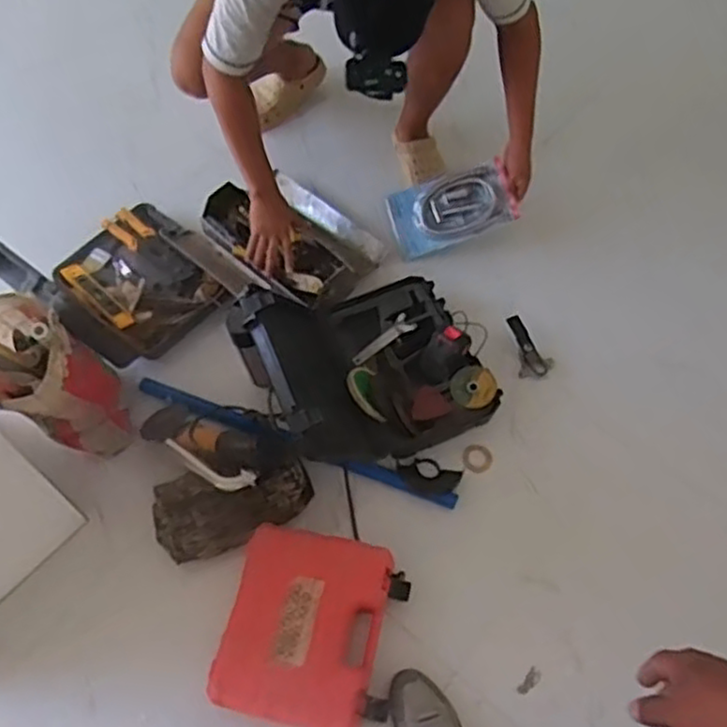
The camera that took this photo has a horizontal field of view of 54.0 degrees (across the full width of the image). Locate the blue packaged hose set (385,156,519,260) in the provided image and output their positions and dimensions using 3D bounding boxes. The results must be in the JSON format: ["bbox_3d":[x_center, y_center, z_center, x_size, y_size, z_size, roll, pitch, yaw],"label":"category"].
[{"bbox_3d":[0.193,-0.357,1.649,0.257,0.033,0.189,-18,69,5],"label":"blue packaged hose set"}]

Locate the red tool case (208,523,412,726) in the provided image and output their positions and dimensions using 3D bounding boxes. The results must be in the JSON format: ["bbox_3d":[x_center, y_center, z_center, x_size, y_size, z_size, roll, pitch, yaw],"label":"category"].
[{"bbox_3d":[-0.083,0.439,1.189,0.284,0.085,0.301,13,60,4],"label":"red tool case"}]

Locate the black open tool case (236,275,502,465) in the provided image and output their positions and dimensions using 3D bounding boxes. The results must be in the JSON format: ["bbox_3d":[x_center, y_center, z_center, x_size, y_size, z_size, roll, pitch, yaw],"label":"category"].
[{"bbox_3d":[0.010,-0.032,1.367,0.445,0.226,0.378,-18,62,-13],"label":"black open tool case"}]

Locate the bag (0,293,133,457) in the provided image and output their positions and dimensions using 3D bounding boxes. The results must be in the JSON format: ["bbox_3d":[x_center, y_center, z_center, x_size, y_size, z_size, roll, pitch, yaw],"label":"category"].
[{"bbox_3d":[-0.559,0.029,1.264,0.196,0.379,0.209,-33,67,-20],"label":"bag"}]

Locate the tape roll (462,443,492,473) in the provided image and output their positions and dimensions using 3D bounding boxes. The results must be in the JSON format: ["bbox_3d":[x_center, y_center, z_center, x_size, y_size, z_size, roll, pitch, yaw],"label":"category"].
[{"bbox_3d":[0.225,0.189,1.416,0.058,0.013,0.058,1,60,-3],"label":"tape roll"}]

